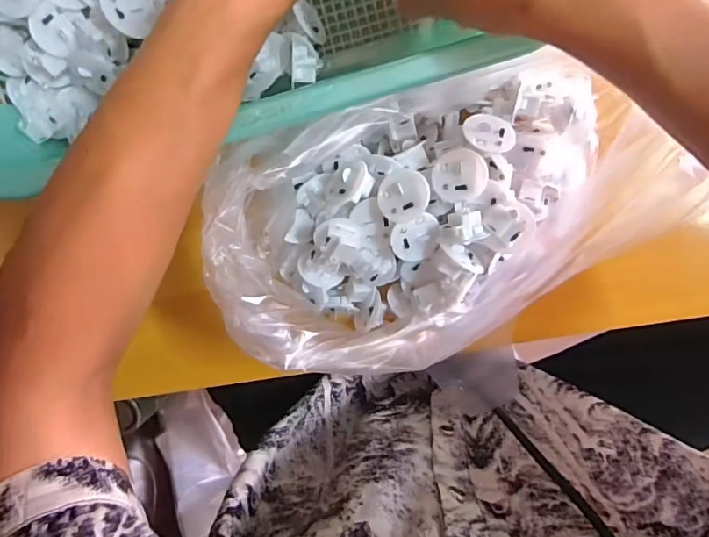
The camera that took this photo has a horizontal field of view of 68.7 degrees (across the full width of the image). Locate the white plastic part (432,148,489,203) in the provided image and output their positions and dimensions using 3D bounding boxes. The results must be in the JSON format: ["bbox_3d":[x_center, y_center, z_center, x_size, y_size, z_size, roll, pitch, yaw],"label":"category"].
[{"bbox_3d":[0.064,-0.056,0.316,0.032,0.007,0.031,28,94,15],"label":"white plastic part"}]

